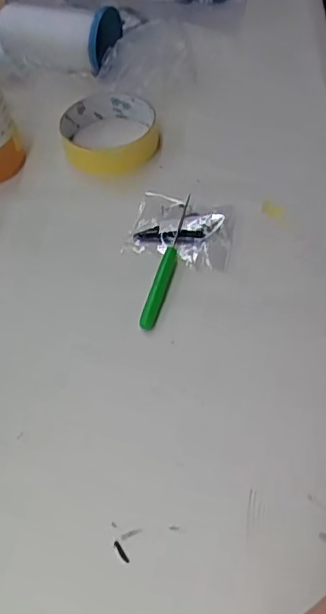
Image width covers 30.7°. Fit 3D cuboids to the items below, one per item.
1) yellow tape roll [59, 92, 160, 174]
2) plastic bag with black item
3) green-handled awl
[{"bbox_3d":[-0.045,-0.145,0.499,0.078,0.033,0.075,-5,52,-2],"label":"yellow tape roll"},{"bbox_3d":[0.013,-0.056,0.429,0.073,0.014,0.059,12,53,11],"label":"plastic bag with black item"},{"bbox_3d":[0.004,-0.034,0.411,0.011,0.010,0.119,10,53,10],"label":"green-handled awl"}]

